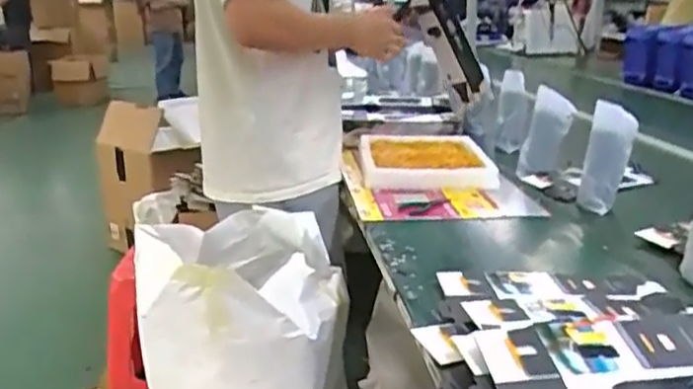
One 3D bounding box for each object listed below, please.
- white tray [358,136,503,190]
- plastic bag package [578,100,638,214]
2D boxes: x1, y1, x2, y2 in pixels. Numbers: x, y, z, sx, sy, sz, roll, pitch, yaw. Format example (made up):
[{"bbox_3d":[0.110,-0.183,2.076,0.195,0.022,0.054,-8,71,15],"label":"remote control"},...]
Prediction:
[{"bbox_3d":[0.183,-0.089,1.638,0.292,0.054,0.437,-1,17,-4],"label":"white tray"},{"bbox_3d":[0.525,-0.074,1.346,0.092,0.201,0.066,8,19,26],"label":"plastic bag package"}]

